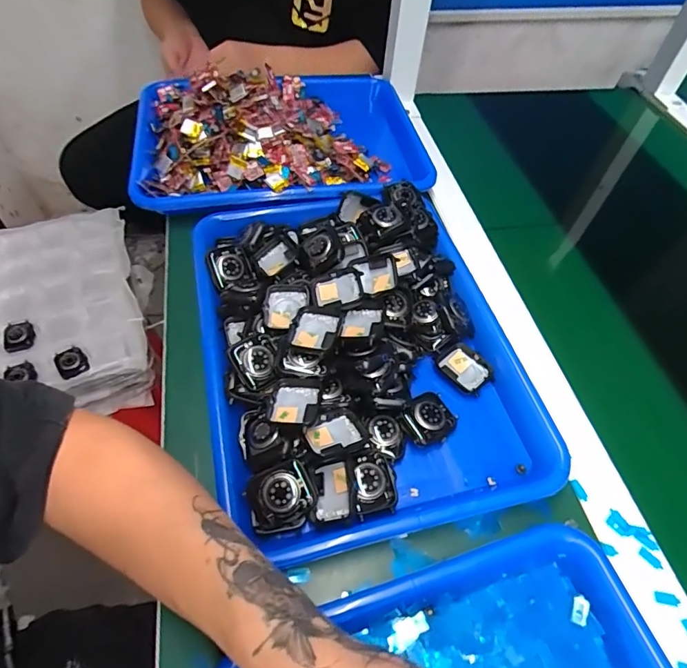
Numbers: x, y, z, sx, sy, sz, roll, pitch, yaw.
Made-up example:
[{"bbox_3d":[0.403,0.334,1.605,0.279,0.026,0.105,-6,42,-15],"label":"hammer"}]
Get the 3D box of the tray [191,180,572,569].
[{"bbox_3d":[0.011,-0.006,0.389,0.255,0.052,0.331,-11,56,-11],"label":"tray"}]

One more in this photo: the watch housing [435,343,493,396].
[{"bbox_3d":[0.105,0.029,0.397,0.035,0.010,0.044,-36,64,-25],"label":"watch housing"}]

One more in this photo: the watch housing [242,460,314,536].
[{"bbox_3d":[-0.042,0.111,0.310,0.044,0.013,0.043,-16,81,-7],"label":"watch housing"}]

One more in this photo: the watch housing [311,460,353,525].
[{"bbox_3d":[-0.007,0.107,0.313,0.031,0.011,0.040,-15,57,20],"label":"watch housing"}]

